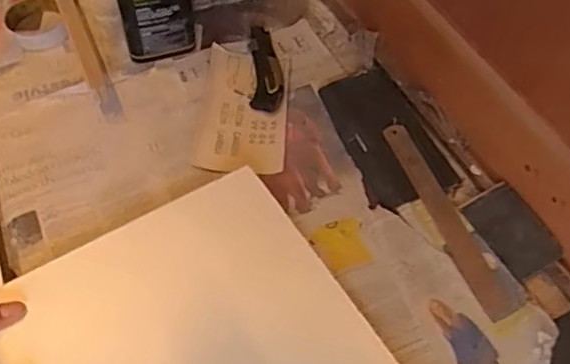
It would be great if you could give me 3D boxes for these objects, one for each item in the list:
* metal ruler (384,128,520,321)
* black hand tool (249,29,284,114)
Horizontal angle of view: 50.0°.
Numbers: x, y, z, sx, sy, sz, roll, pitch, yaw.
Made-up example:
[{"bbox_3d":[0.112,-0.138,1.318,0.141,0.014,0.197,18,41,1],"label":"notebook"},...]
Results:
[{"bbox_3d":[0.166,0.034,0.638,0.033,0.008,0.237,-20,58,-9],"label":"metal ruler"},{"bbox_3d":[-0.024,-0.153,0.762,0.039,0.027,0.151,-2,54,-3],"label":"black hand tool"}]

